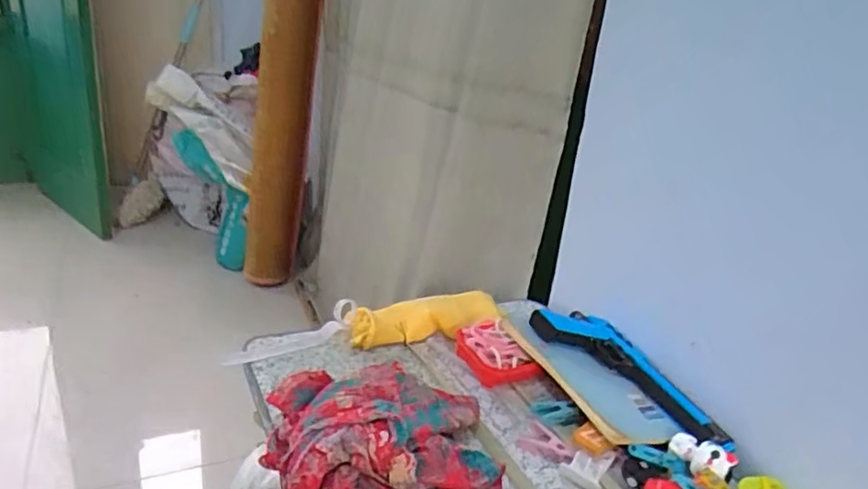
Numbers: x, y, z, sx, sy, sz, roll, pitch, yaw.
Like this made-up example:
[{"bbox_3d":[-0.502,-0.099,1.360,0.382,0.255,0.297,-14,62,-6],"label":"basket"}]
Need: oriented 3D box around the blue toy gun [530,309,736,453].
[{"bbox_3d":[0.210,0.129,0.652,0.092,0.048,0.225,-16,31,-42],"label":"blue toy gun"}]

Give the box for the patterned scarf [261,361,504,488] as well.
[{"bbox_3d":[-0.031,0.167,0.496,0.187,0.085,0.158,-3,24,-19],"label":"patterned scarf"}]

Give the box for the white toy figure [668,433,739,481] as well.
[{"bbox_3d":[0.244,0.193,0.571,0.035,0.021,0.053,-17,32,-43],"label":"white toy figure"}]

